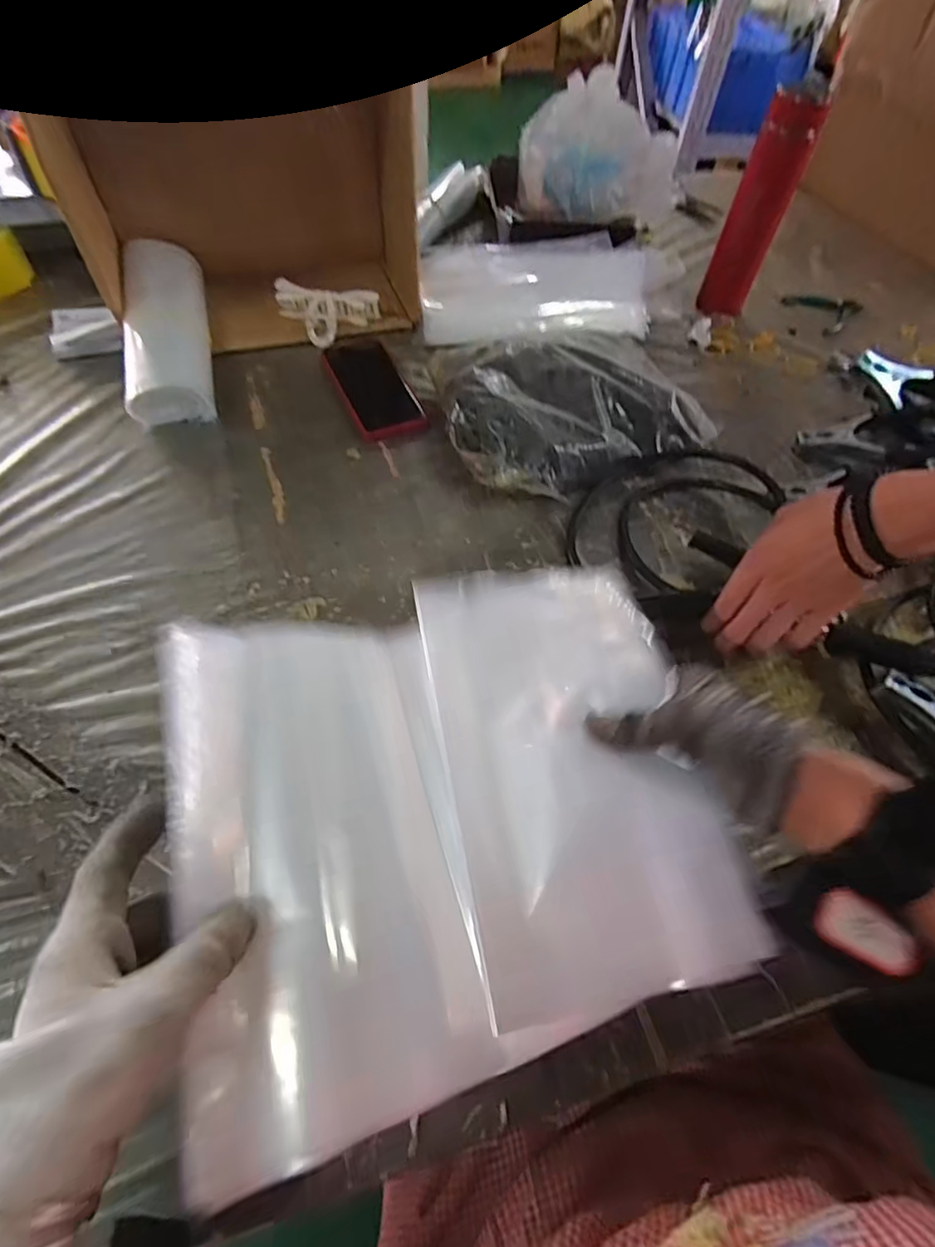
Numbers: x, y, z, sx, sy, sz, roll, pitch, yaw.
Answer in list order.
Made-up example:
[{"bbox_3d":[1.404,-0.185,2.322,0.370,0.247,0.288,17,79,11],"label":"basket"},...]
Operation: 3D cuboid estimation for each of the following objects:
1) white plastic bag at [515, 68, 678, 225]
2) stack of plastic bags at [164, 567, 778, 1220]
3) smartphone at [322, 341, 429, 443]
[{"bbox_3d":[0.186,-0.654,0.804,0.152,0.134,0.195,-19,59,-16],"label":"white plastic bag"},{"bbox_3d":[-0.010,0.096,0.332,0.283,0.066,0.271,-11,57,-12],"label":"stack of plastic bags"},{"bbox_3d":[-0.110,-0.274,0.662,0.077,0.007,0.181,-19,58,-16],"label":"smartphone"}]

